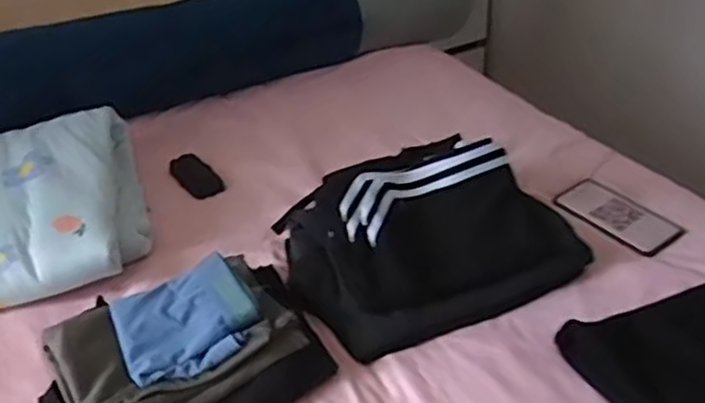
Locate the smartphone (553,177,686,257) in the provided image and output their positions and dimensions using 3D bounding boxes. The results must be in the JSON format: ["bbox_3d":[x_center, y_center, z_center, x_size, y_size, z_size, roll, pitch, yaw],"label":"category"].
[{"bbox_3d":[0.359,0.020,0.986,0.091,0.014,0.171,-26,40,-29],"label":"smartphone"}]

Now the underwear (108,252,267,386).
[{"bbox_3d":[-0.175,0.122,0.760,0.143,0.036,0.129,-18,37,-20],"label":"underwear"}]

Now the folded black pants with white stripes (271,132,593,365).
[{"bbox_3d":[0.084,0.023,0.888,0.331,0.124,0.254,-14,36,-15],"label":"folded black pants with white stripes"}]

